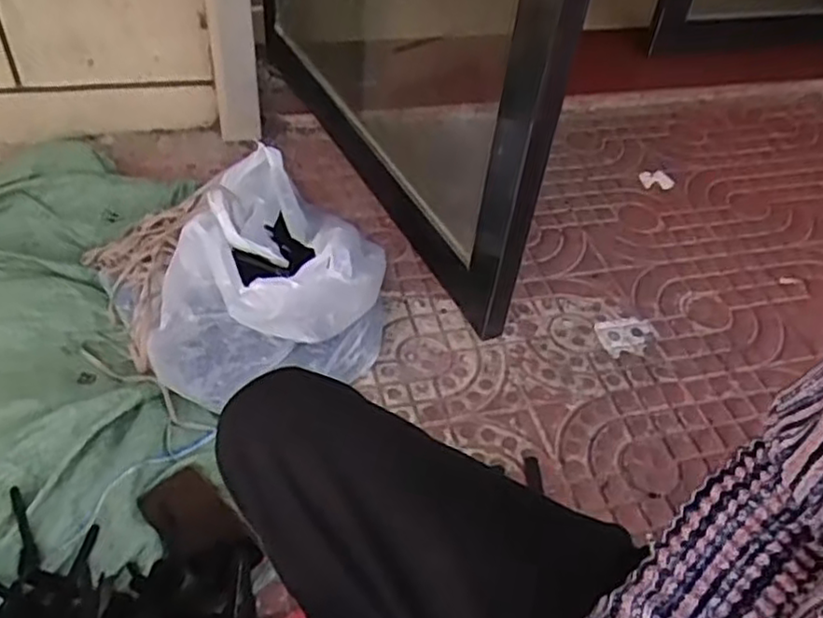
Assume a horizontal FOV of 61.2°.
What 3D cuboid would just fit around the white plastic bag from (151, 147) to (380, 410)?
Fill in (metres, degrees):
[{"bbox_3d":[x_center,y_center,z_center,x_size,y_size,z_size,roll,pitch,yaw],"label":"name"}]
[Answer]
[{"bbox_3d":[-0.185,-0.068,1.002,0.284,0.205,0.410,7,45,0],"label":"white plastic bag"}]

